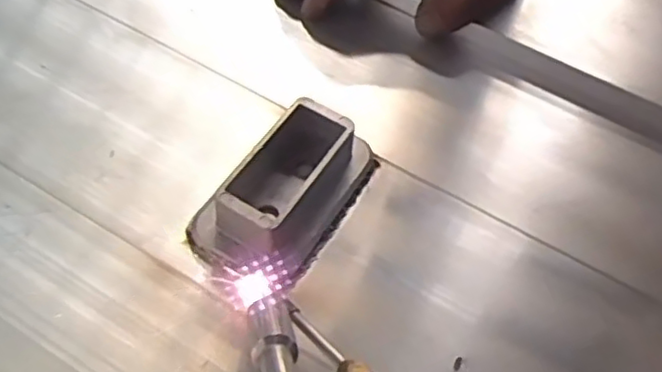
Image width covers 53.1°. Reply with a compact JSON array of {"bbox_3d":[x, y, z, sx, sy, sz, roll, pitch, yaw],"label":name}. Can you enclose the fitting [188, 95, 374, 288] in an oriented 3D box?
[{"bbox_3d":[-0.024,0.000,0.321,0.061,0.031,0.095,29,58,13],"label":"fitting"}]

